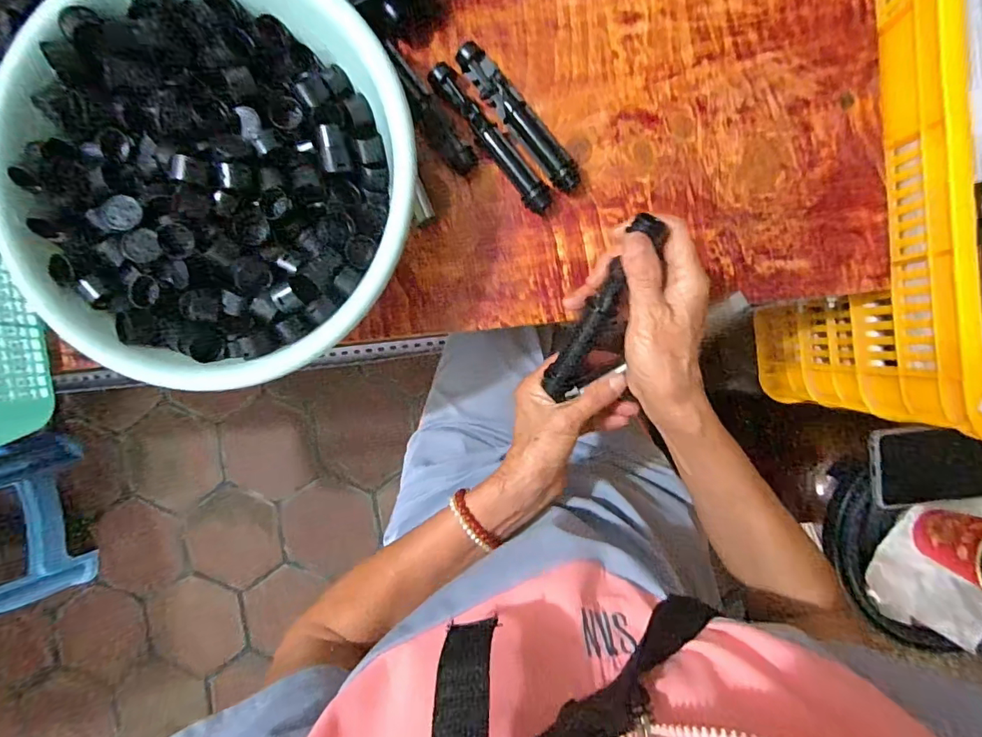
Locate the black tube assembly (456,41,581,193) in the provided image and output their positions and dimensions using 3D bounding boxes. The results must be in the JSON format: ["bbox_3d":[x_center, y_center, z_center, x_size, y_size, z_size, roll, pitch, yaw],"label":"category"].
[{"bbox_3d":[0.025,-0.209,0.408,0.025,0.019,0.140,-39,93,2],"label":"black tube assembly"}]

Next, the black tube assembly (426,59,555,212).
[{"bbox_3d":[0.000,-0.193,0.414,0.022,0.019,0.145,-40,93,2],"label":"black tube assembly"}]

